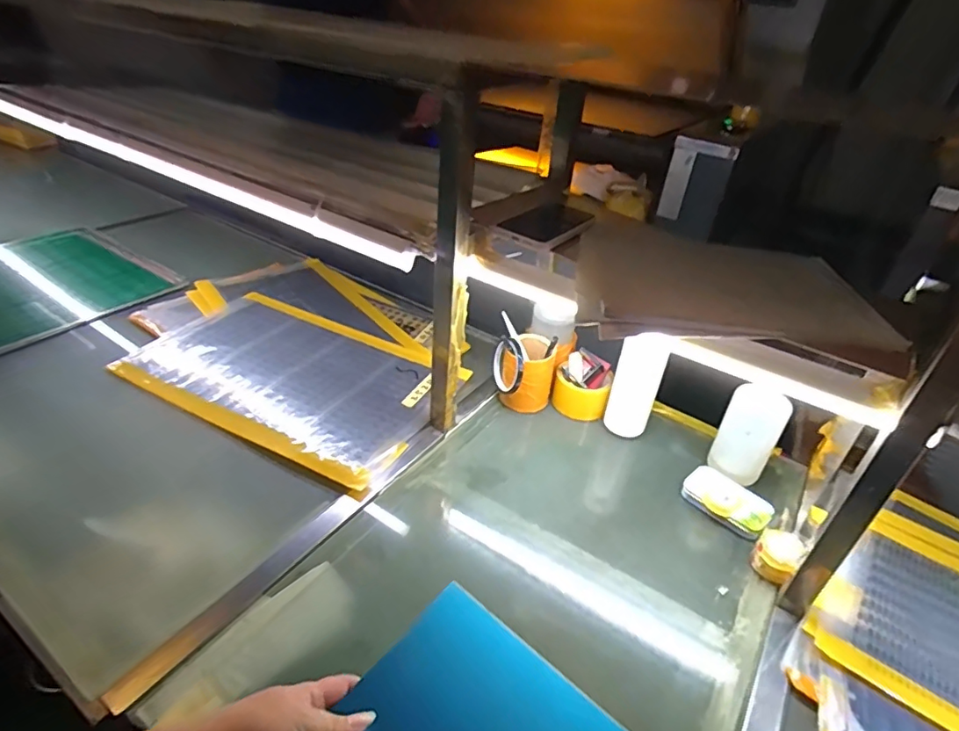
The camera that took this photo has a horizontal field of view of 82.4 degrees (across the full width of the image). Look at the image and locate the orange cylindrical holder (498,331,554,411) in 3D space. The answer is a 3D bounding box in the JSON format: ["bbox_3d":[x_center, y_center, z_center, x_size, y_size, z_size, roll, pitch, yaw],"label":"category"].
[{"bbox_3d":[0.078,0.015,0.916,0.087,0.101,0.089,1,37,-6],"label":"orange cylindrical holder"}]

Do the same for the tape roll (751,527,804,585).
[{"bbox_3d":[0.372,0.239,0.687,0.048,0.049,0.058,31,43,30],"label":"tape roll"}]

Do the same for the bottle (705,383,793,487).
[{"bbox_3d":[0.372,0.100,0.765,0.075,0.145,0.044,27,41,26],"label":"bottle"}]

